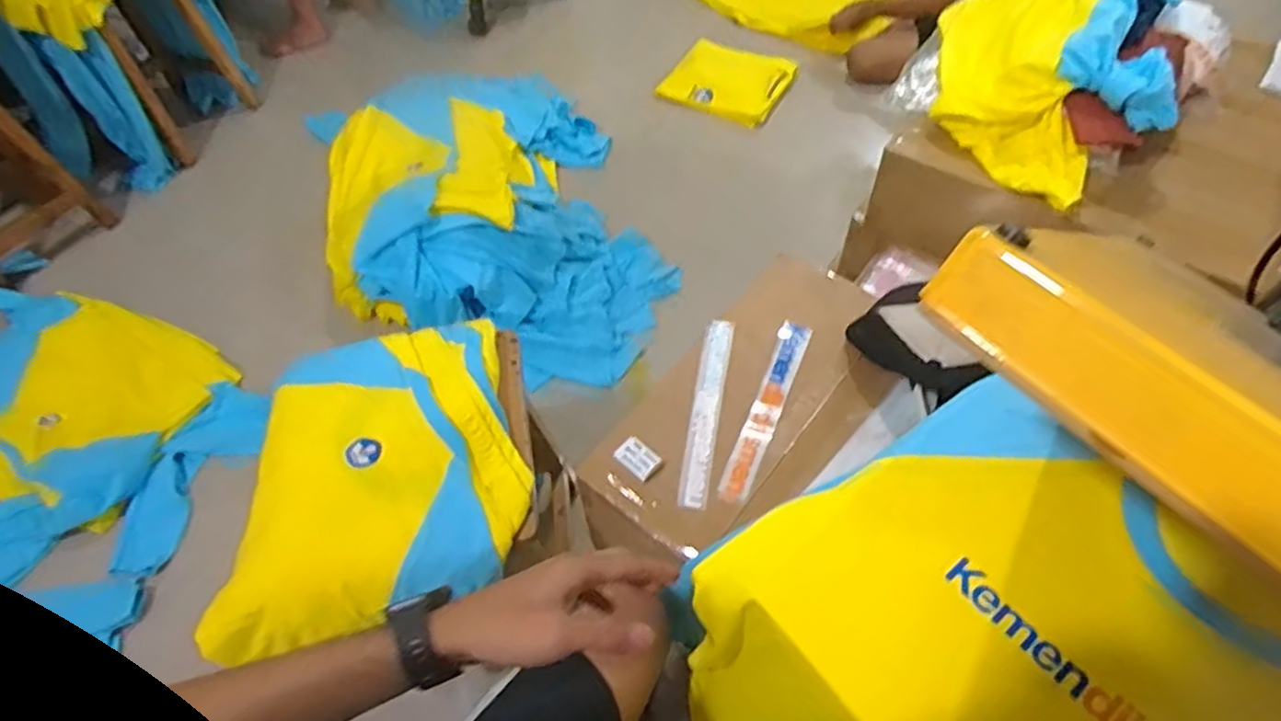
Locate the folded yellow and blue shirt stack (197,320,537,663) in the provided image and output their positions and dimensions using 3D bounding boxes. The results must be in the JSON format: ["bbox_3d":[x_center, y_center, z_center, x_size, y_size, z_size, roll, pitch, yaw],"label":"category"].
[{"bbox_3d":[-0.320,0.116,0.799,0.357,0.089,0.372,-14,55,-6],"label":"folded yellow and blue shirt stack"}]

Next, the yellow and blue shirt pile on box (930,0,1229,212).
[{"bbox_3d":[0.577,-0.424,0.951,0.285,0.169,0.414,14,57,13],"label":"yellow and blue shirt pile on box"}]

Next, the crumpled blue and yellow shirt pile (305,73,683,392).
[{"bbox_3d":[-0.358,-0.370,1.628,0.708,0.305,0.931,-18,56,-9],"label":"crumpled blue and yellow shirt pile"}]

